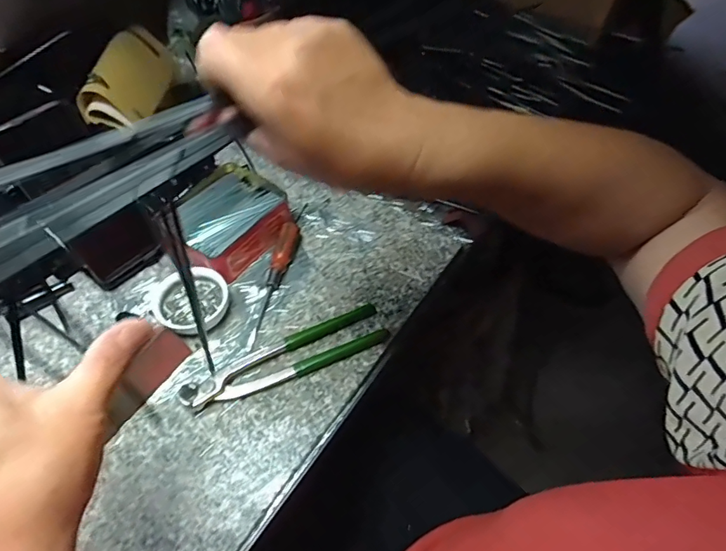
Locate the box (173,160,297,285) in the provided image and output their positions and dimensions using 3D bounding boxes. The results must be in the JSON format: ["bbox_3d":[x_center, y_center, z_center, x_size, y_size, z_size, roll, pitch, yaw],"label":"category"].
[{"bbox_3d":[-0.151,-0.060,0.532,0.104,0.053,0.120,34,61,22],"label":"box"}]

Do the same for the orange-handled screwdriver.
[{"bbox_3d":[-0.096,0.006,0.497,0.020,0.024,0.145,9,55,7],"label":"orange-handled screwdriver"}]

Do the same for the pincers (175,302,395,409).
[{"bbox_3d":[-0.070,0.080,0.452,0.196,0.018,0.043,-24,57,-16],"label":"pincers"}]

